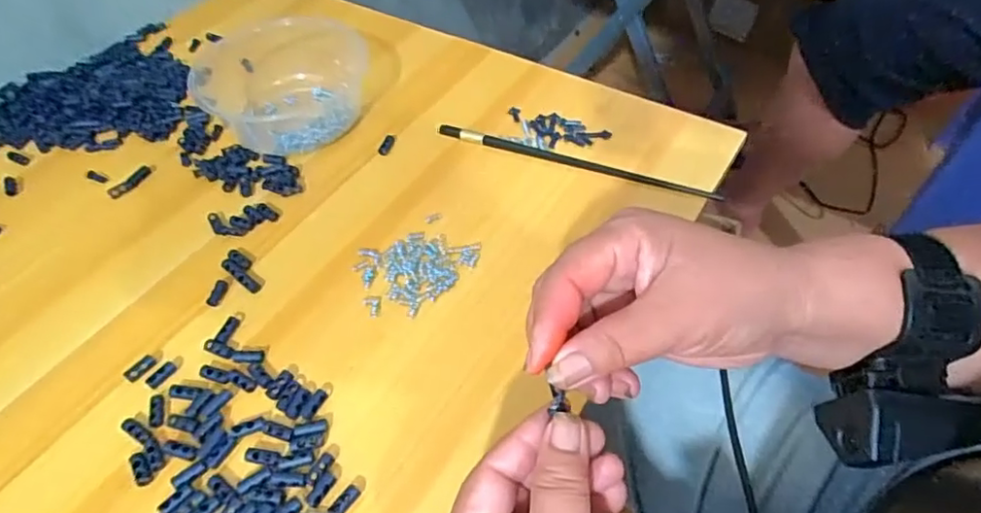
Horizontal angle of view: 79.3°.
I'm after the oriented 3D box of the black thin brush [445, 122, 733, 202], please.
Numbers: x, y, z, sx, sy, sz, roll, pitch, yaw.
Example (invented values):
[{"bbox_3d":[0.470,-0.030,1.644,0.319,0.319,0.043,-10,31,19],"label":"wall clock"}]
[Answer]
[{"bbox_3d":[0.065,-0.077,0.470,0.228,0.006,0.016,15,53,15],"label":"black thin brush"}]

